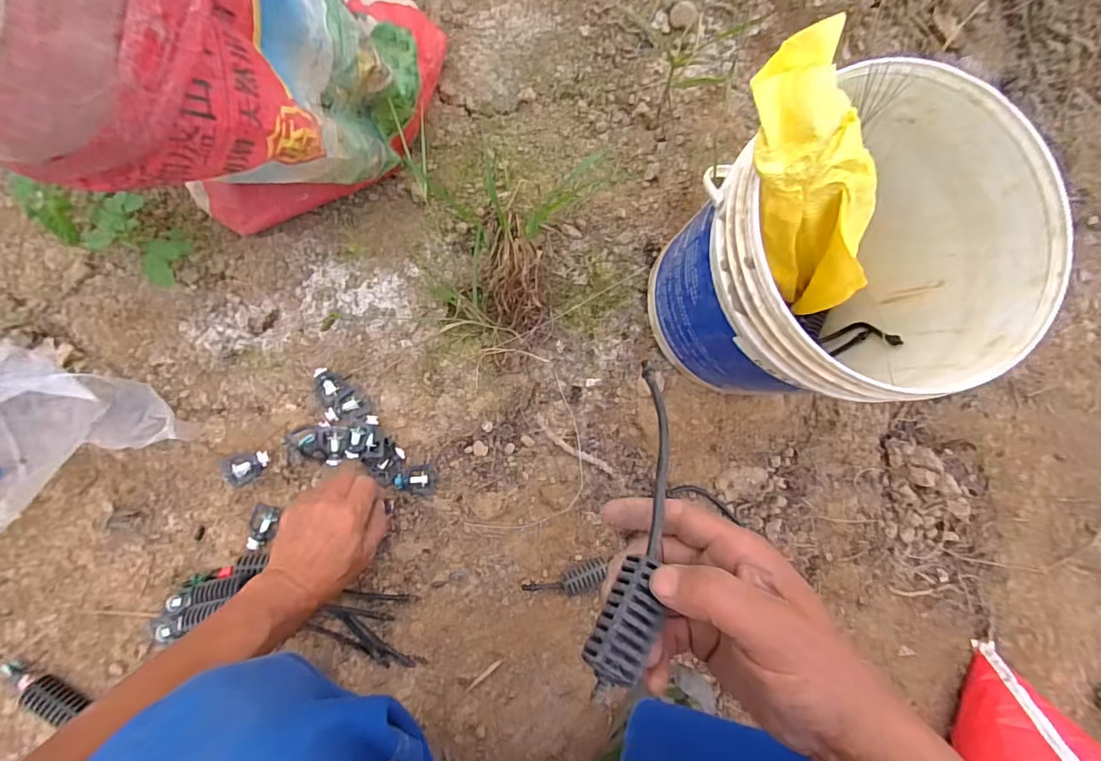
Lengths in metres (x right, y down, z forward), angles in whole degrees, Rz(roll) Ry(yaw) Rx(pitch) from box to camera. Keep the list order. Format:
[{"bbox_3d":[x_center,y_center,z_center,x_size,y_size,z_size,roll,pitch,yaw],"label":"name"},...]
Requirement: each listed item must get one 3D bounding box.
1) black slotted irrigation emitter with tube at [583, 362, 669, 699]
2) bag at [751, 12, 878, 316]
[{"bbox_3d":[0.053,0.066,0.285,0.028,0.018,0.191,22,51,-4],"label":"black slotted irrigation emitter with tube"},{"bbox_3d":[0.212,-0.125,0.394,0.072,0.269,0.083,30,84,36],"label":"bag"}]

